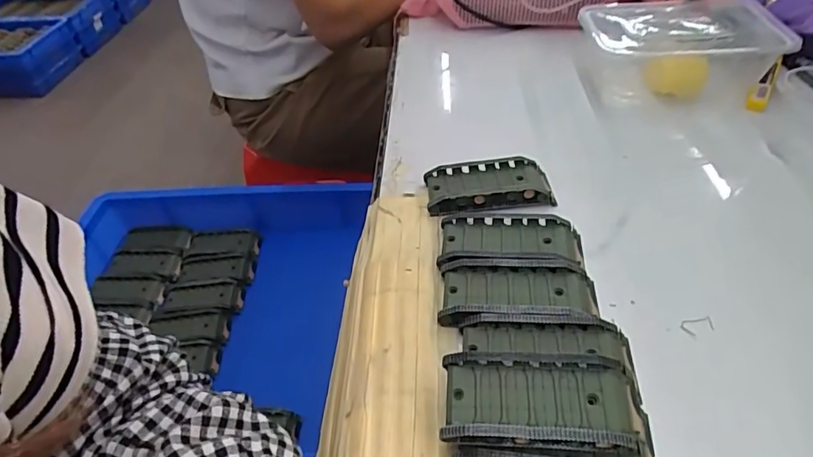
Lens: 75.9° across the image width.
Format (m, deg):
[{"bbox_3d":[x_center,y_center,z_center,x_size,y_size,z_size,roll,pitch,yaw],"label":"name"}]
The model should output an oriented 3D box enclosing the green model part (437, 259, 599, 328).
[{"bbox_3d":[0.071,0.039,0.330,0.097,0.017,0.043,1,44,6],"label":"green model part"}]

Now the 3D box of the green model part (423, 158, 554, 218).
[{"bbox_3d":[0.064,-0.033,0.408,0.095,0.016,0.046,-5,44,0],"label":"green model part"}]

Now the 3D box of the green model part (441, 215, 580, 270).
[{"bbox_3d":[0.073,0.010,0.362,0.096,0.015,0.048,2,44,7],"label":"green model part"}]

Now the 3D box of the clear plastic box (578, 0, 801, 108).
[{"bbox_3d":[0.259,-0.173,0.504,0.175,0.065,0.105,4,44,9],"label":"clear plastic box"}]

